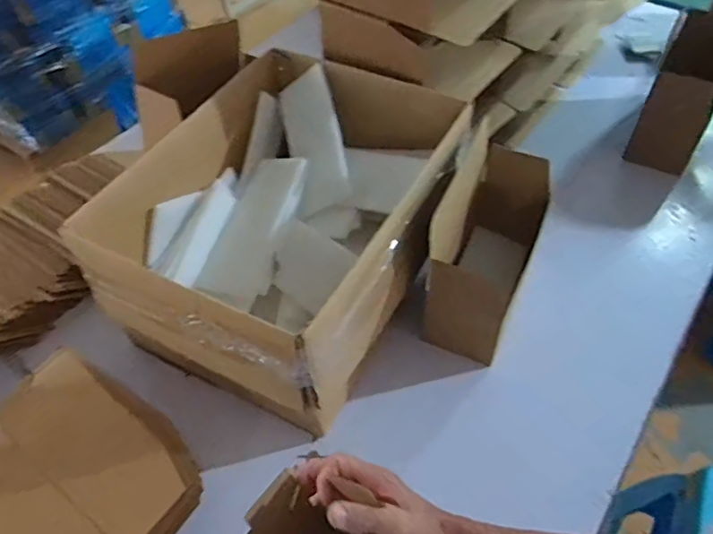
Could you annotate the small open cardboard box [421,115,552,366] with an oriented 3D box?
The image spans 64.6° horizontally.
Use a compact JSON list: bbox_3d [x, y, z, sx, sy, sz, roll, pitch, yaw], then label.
[{"bbox_3d":[0.210,-0.030,0.909,0.139,0.184,0.312,20,54,16],"label":"small open cardboard box"}]

